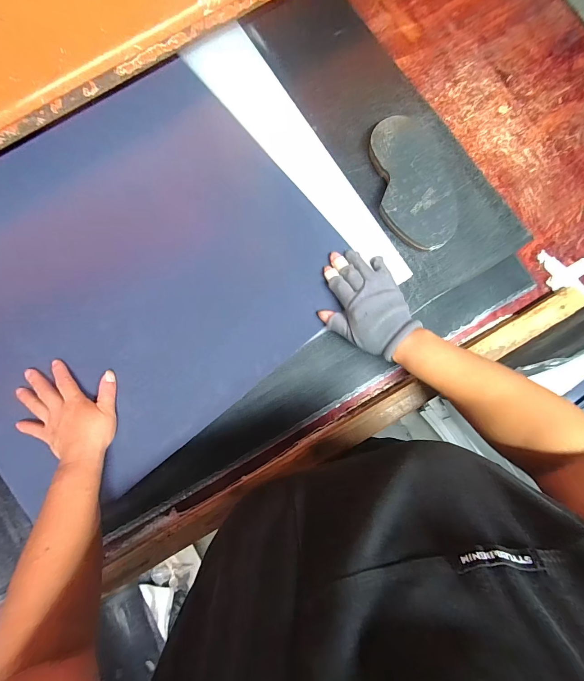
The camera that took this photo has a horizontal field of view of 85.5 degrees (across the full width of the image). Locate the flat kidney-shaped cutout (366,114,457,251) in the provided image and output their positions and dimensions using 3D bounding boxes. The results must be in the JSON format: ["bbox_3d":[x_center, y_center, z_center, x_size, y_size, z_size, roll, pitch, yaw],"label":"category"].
[{"bbox_3d":[0.174,-0.225,0.457,0.100,0.025,0.194,-9,84,1],"label":"flat kidney-shaped cutout"}]

